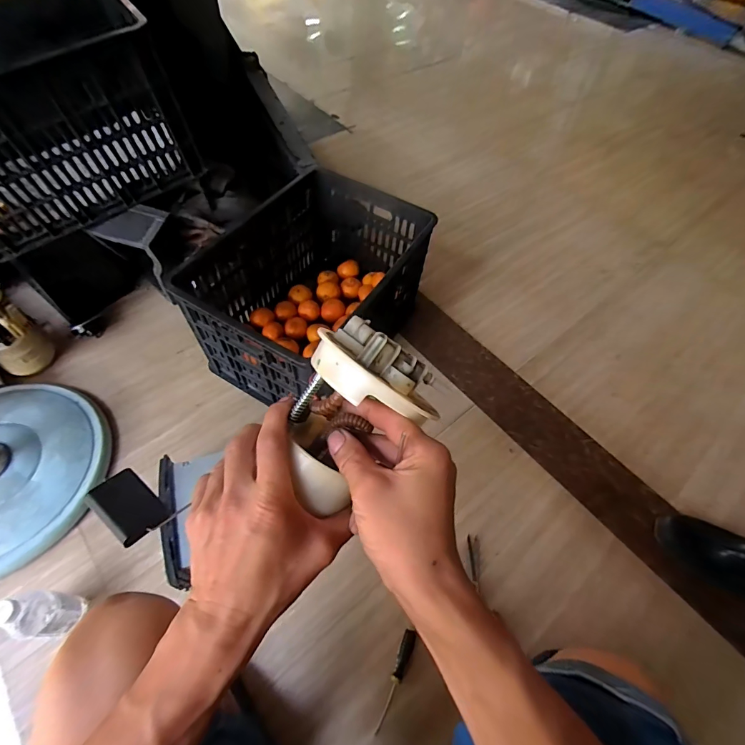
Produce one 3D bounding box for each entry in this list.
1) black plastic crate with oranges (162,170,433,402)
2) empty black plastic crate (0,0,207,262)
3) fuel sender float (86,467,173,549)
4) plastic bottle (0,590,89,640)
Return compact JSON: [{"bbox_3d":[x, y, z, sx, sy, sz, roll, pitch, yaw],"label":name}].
[{"bbox_3d":[-0.123,-0.183,0.924,0.332,0.285,0.512,32,62,16],"label":"black plastic crate with oranges"},{"bbox_3d":[-0.653,-0.523,0.782,0.457,0.327,0.347,-28,64,-21],"label":"empty black plastic crate"},{"bbox_3d":[-0.191,0.104,0.310,0.052,0.019,0.036,36,61,17],"label":"fuel sender float"},{"bbox_3d":[-0.517,0.364,0.605,0.052,0.151,0.050,2,57,-4],"label":"plastic bottle"}]

